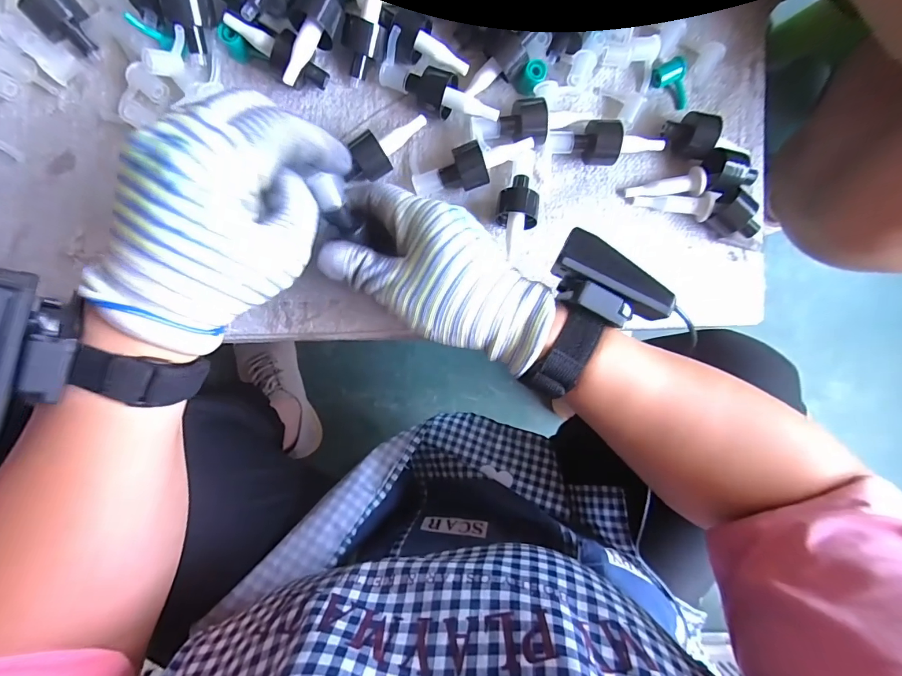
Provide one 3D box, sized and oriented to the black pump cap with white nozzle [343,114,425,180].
[{"bbox_3d":[-0.048,-0.137,0.299,0.026,0.026,0.066,44,86,-1],"label":"black pump cap with white nozzle"}]

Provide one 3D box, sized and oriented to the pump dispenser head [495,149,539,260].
[{"bbox_3d":[0.049,-0.099,0.308,0.028,0.023,0.073,5,88,-4],"label":"pump dispenser head"}]

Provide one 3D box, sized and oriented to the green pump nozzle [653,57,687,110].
[{"bbox_3d":[0.172,-0.195,0.321,0.021,0.011,0.035,-26,90,-5],"label":"green pump nozzle"}]

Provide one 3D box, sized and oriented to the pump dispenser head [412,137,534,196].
[{"bbox_3d":[0.016,-0.124,0.303,0.087,0.028,0.027,-21,89,-5],"label":"pump dispenser head"}]

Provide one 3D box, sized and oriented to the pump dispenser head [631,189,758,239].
[{"bbox_3d":[0.189,-0.101,0.318,0.090,0.024,0.026,15,93,11],"label":"pump dispenser head"}]

